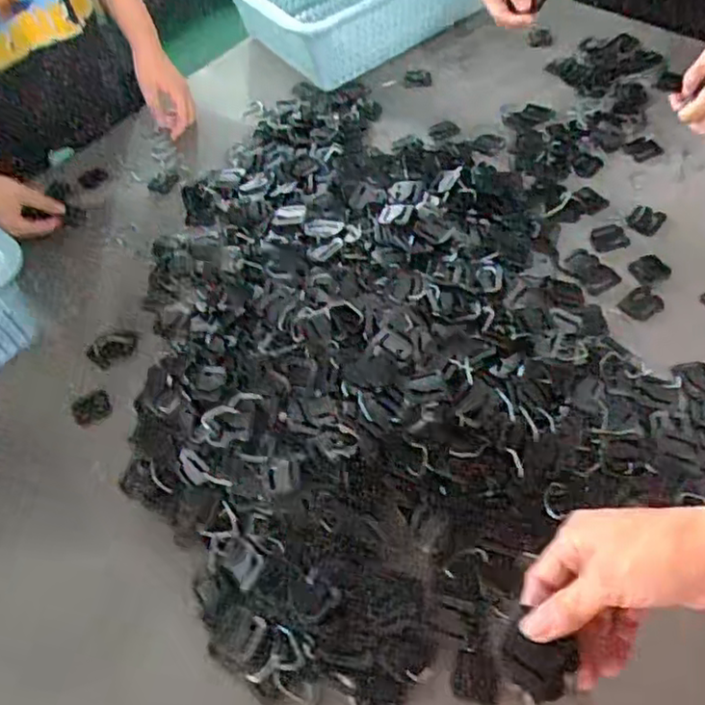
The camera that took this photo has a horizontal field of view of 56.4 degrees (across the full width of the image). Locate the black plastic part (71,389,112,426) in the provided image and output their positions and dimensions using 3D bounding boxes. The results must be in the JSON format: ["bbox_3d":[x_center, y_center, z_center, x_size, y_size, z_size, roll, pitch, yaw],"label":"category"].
[{"bbox_3d":[-0.275,0.059,0.694,0.041,0.008,0.037,-26,56,-9],"label":"black plastic part"}]

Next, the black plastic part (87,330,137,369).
[{"bbox_3d":[-0.270,-0.006,0.738,0.056,0.007,0.043,-22,55,-6],"label":"black plastic part"}]

